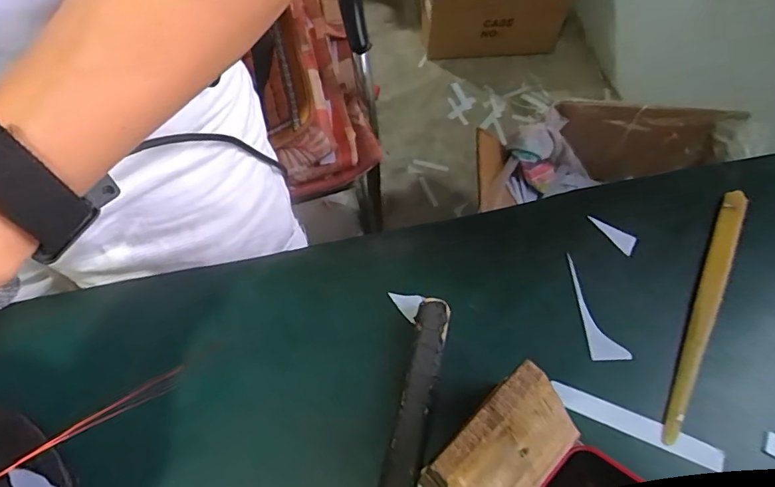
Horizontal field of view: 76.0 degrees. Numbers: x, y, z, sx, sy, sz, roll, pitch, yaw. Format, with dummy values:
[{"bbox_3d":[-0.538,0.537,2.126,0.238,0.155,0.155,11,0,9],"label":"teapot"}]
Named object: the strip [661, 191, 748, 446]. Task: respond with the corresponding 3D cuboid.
[{"bbox_3d":[0.235,0.044,0.363,0.020,0.007,0.213,27,64,13],"label":"strip"}]

